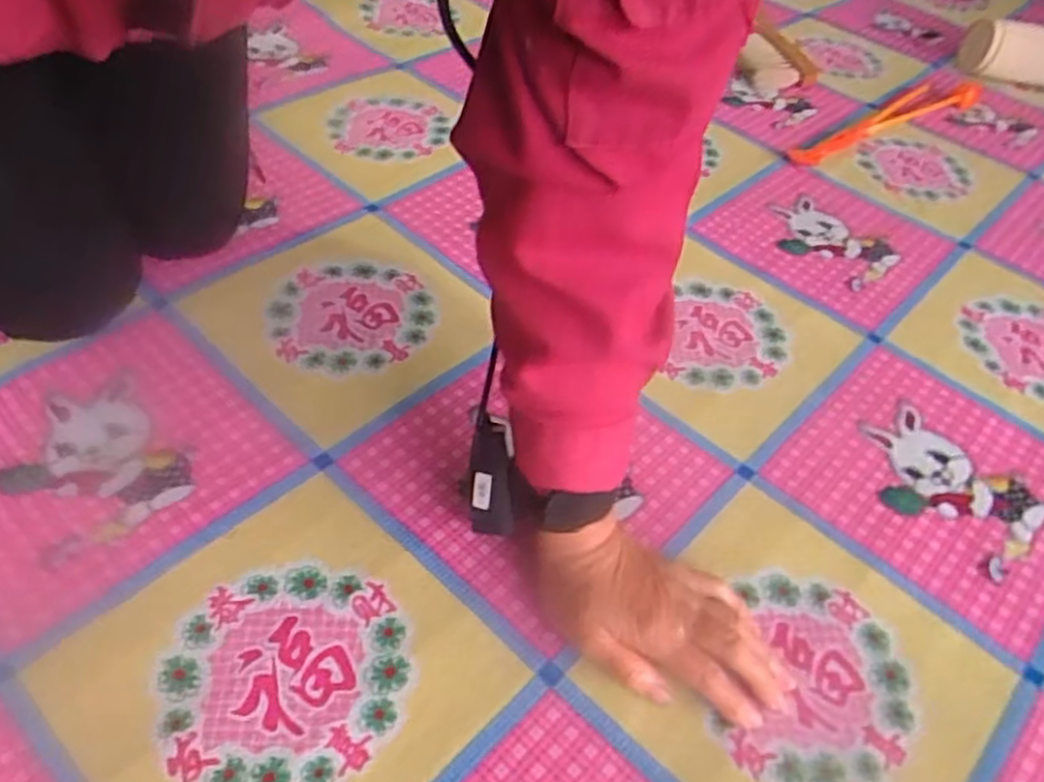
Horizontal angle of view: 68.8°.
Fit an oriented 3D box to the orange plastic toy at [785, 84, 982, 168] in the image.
[{"bbox_3d":[0.434,-0.330,0.919,0.347,0.009,0.059,-26,56,-25],"label":"orange plastic toy"}]

